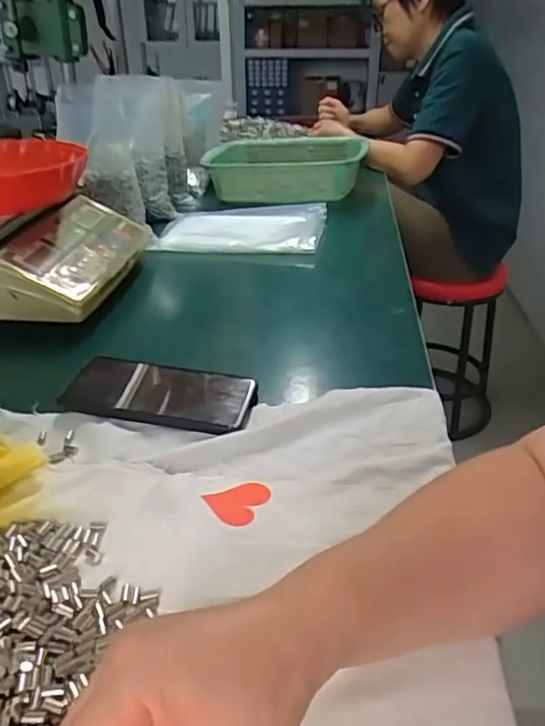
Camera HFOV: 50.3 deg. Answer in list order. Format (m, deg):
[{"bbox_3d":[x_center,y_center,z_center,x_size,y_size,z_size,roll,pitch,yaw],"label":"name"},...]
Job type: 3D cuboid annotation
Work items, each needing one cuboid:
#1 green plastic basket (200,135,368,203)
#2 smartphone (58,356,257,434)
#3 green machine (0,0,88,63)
[{"bbox_3d":[0.034,-0.370,1.107,0.267,0.091,0.209,8,32,12],"label":"green plastic basket"},{"bbox_3d":[-0.097,0.025,0.514,0.160,0.015,0.076,8,32,12],"label":"smartphone"},{"bbox_3d":[-0.518,-0.760,1.315,0.182,0.131,0.142,-9,32,-16],"label":"green machine"}]

